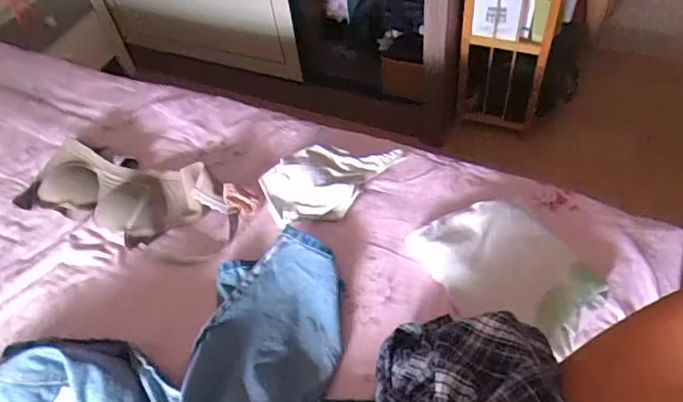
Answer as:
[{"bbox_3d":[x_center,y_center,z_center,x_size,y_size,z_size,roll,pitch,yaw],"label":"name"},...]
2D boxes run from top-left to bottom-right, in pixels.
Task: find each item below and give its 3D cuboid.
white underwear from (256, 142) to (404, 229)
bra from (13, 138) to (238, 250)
[{"bbox_3d":[-0.010,-0.040,0.946,0.252,0.057,0.145,-15,51,-6],"label":"white underwear"},{"bbox_3d":[-0.380,-0.010,0.952,0.416,0.073,0.162,16,55,19],"label":"bra"}]

